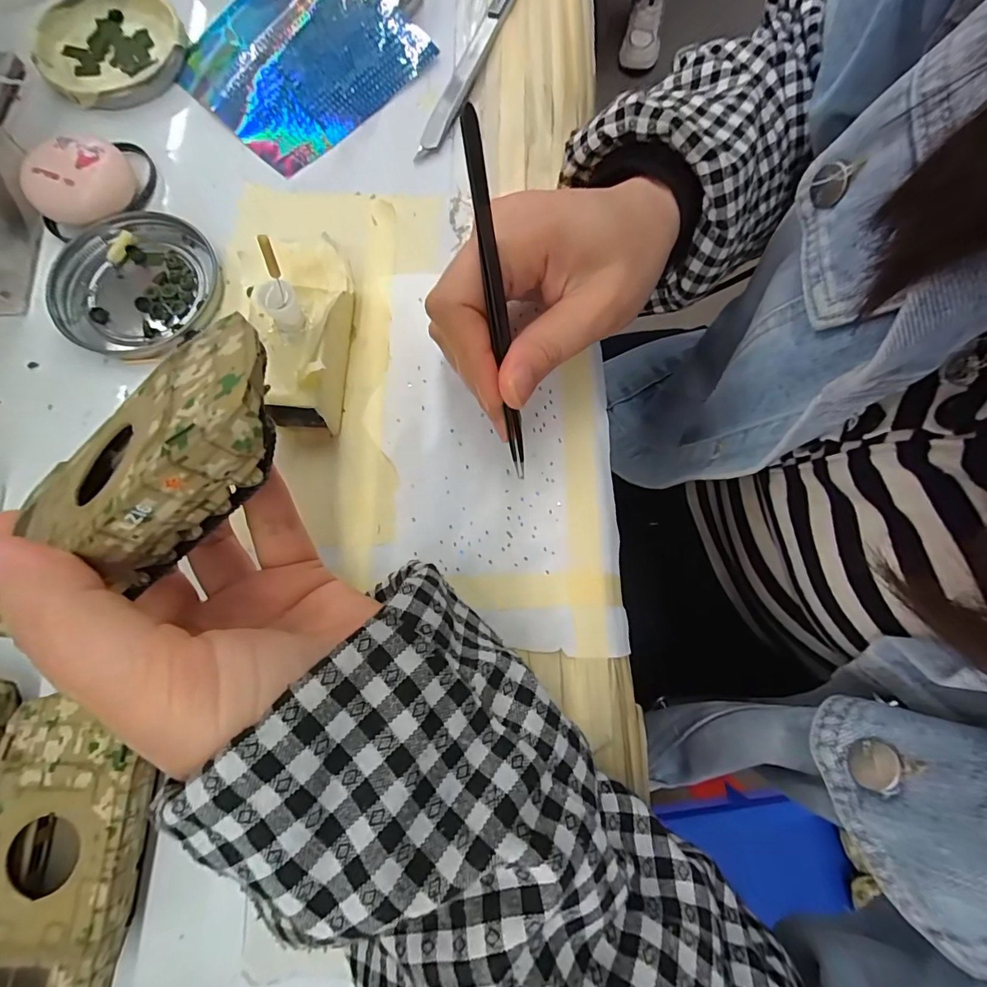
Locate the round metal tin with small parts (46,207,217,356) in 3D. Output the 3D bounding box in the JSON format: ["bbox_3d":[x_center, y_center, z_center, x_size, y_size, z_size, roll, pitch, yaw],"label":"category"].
[{"bbox_3d":[-0.182,-0.106,0.230,0.078,0.008,0.075,-15,78,-5],"label":"round metal tin with small parts"}]

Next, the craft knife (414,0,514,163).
[{"bbox_3d":[-0.014,-0.249,0.265,0.013,0.010,0.134,22,78,3],"label":"craft knife"}]

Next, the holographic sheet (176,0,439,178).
[{"bbox_3d":[-0.112,-0.260,0.263,0.110,0.015,0.126,43,80,8],"label":"holographic sheet"}]

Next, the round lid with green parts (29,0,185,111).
[{"bbox_3d":[-0.223,-0.262,0.264,0.078,0.009,0.082,0,77,-1],"label":"round lid with green parts"}]

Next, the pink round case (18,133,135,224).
[{"bbox_3d":[-0.208,-0.157,0.232,0.035,0.023,0.047,40,79,7],"label":"pink round case"}]

